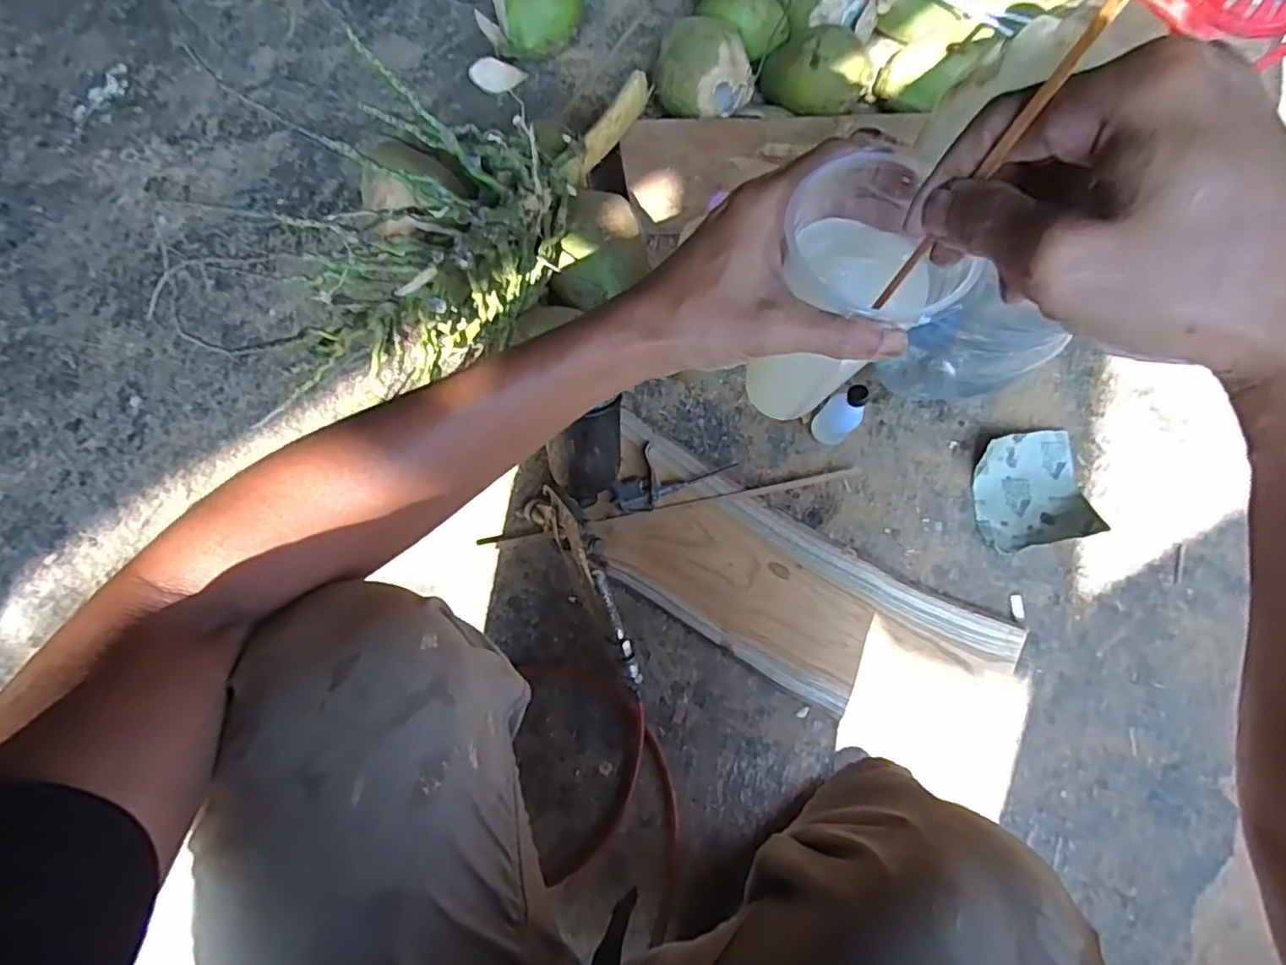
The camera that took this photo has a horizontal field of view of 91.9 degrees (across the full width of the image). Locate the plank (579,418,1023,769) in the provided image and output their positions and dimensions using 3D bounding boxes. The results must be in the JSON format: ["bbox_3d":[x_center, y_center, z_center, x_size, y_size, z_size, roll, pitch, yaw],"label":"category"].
[{"bbox_3d":[0.165,0.126,0.682,0.485,0.025,0.164,29,79,5],"label":"plank"}]

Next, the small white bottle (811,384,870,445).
[{"bbox_3d":[0.218,-0.073,0.686,0.040,0.106,0.032,31,79,5],"label":"small white bottle"}]

